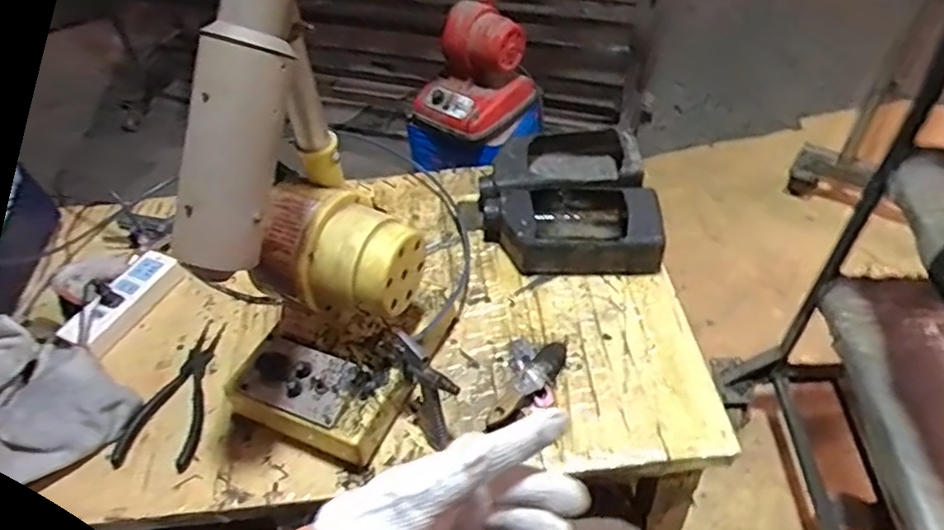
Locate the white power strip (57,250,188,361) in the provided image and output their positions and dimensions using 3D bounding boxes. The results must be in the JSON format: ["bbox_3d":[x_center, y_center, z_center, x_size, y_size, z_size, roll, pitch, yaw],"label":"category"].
[{"bbox_3d":[-0.430,0.046,0.786,0.061,0.032,0.148,16,51,18],"label":"white power strip"}]

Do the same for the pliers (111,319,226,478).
[{"bbox_3d":[-0.318,0.140,0.708,0.085,0.016,0.184,6,49,10],"label":"pliers"}]

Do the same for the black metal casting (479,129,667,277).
[{"bbox_3d":[0.124,-0.091,0.845,0.214,0.068,0.227,-3,48,2],"label":"black metal casting"}]

